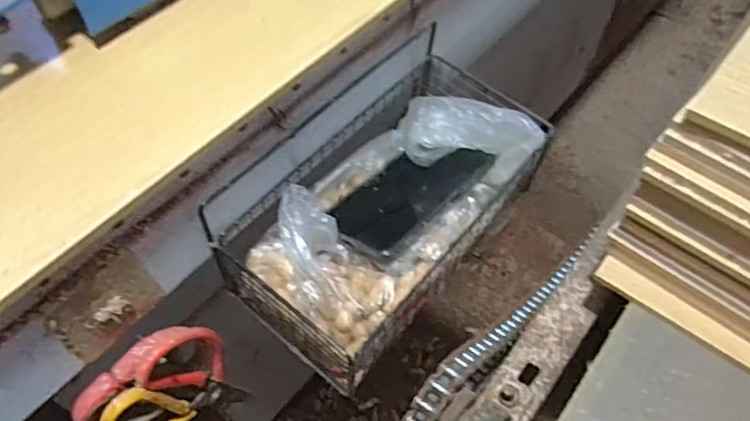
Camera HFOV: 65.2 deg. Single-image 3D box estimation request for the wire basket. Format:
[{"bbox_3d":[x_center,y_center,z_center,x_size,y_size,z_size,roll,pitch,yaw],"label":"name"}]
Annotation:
[{"bbox_3d":[0.017,-0.012,0.467,0.135,0.133,0.264,37,63,23],"label":"wire basket"}]

